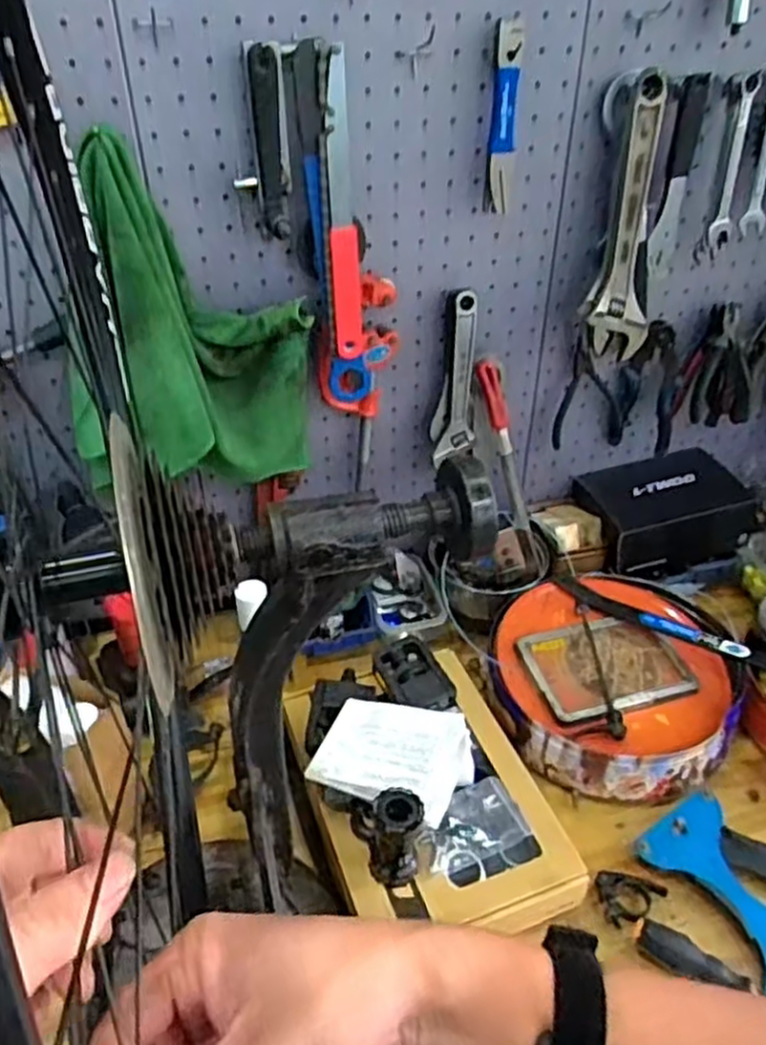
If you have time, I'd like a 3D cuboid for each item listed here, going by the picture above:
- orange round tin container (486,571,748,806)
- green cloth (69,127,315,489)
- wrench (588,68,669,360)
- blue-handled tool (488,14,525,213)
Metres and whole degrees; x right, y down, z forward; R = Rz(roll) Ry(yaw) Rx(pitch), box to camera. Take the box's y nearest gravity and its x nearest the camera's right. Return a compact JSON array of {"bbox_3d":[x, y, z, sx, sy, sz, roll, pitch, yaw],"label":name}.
[{"bbox_3d":[0.285,0.180,0.922,0.277,0.076,0.302,0,37,0],"label":"orange round tin container"},{"bbox_3d":[-0.201,-0.186,0.780,0.246,0.336,0.105,-21,42,-25],"label":"green cloth"},{"bbox_3d":[0.265,-0.324,0.824,0.061,0.282,0.025,-5,28,-1],"label":"wrench"},{"bbox_3d":[0.123,-0.407,0.766,0.026,0.166,0.041,4,37,5],"label":"blue-handled tool"}]

